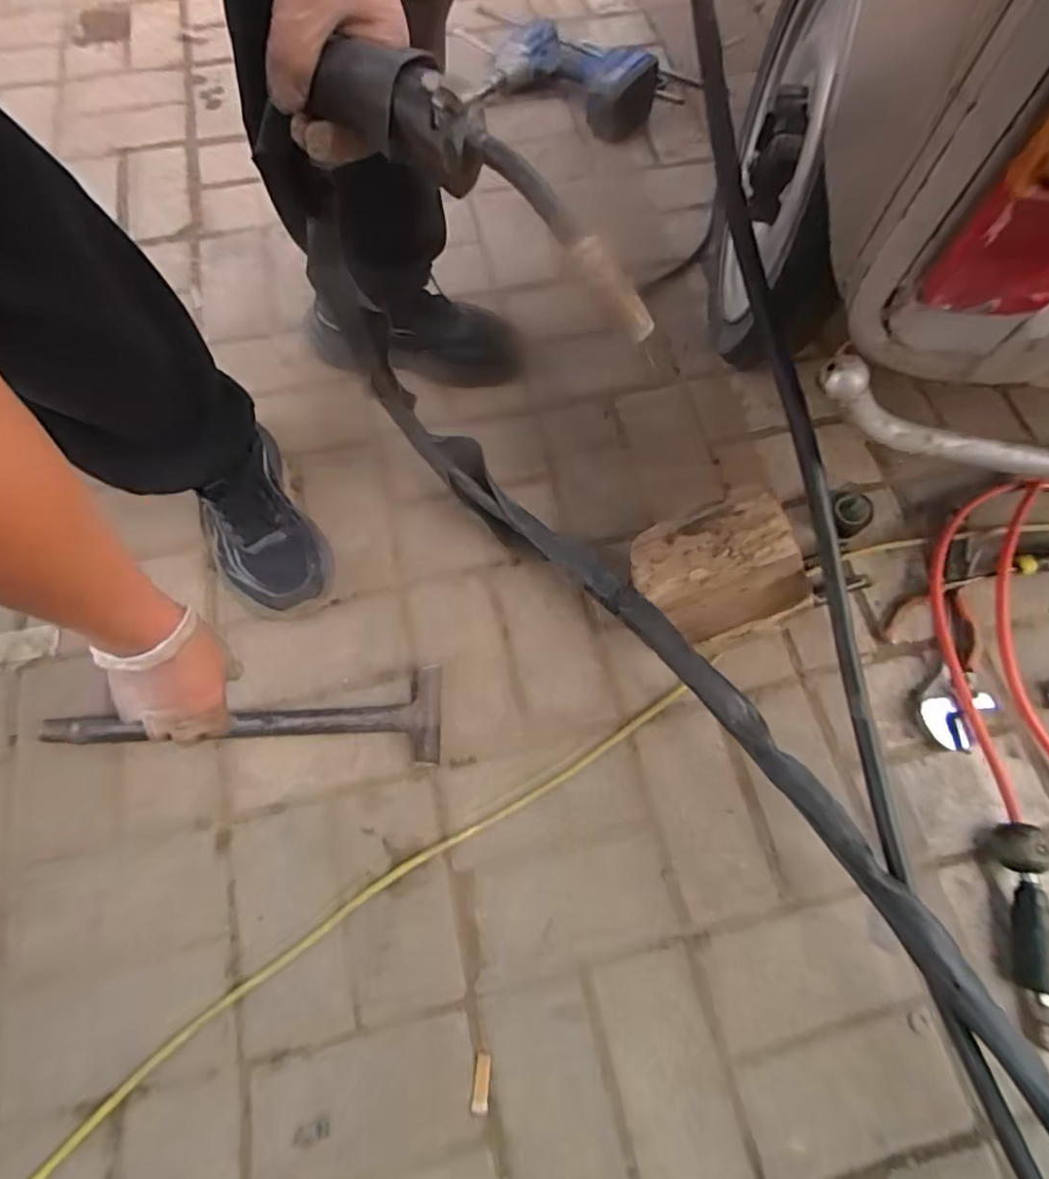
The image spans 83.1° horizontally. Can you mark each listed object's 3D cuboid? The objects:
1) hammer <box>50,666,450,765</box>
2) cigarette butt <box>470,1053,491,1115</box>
[{"bbox_3d":[-0.276,0.133,0.588,0.380,0.027,0.093,-2,68,-3],"label":"hammer"},{"bbox_3d":[-0.037,0.421,0.504,0.014,0.004,0.041,3,68,0],"label":"cigarette butt"}]

